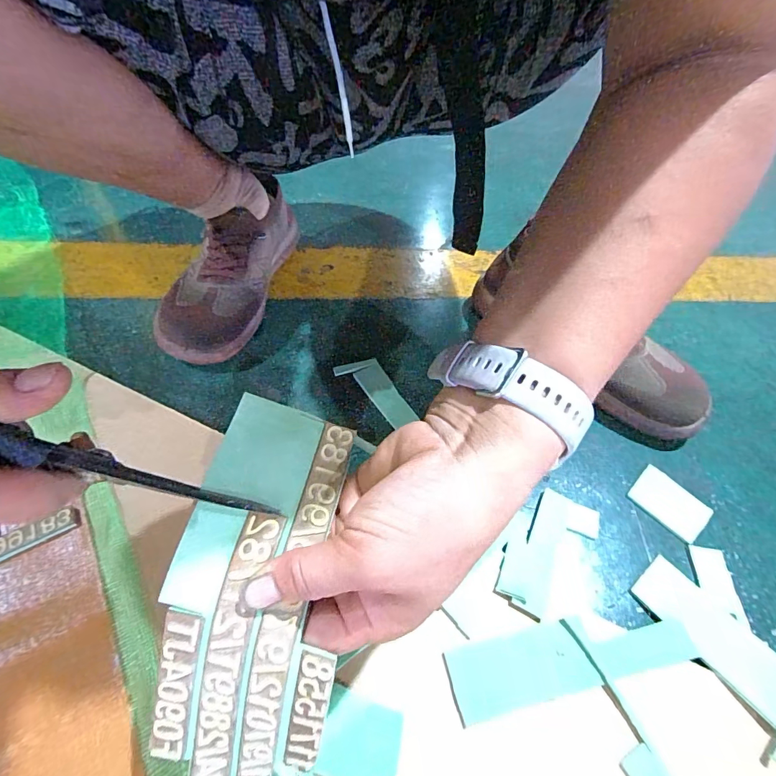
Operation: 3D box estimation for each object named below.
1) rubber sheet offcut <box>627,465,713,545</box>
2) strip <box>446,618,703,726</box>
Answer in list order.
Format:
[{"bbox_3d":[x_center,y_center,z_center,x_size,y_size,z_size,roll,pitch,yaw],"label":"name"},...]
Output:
[{"bbox_3d":[0.229,0.092,0.335,0.044,0.004,0.053,-30,58,-28],"label":"rubber sheet offcut"},{"bbox_3d":[0.115,0.166,0.256,0.157,0.010,0.036,-7,54,-11],"label":"strip"}]

